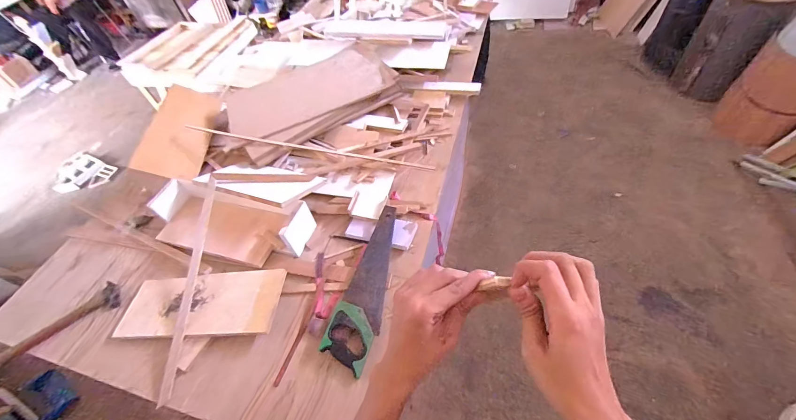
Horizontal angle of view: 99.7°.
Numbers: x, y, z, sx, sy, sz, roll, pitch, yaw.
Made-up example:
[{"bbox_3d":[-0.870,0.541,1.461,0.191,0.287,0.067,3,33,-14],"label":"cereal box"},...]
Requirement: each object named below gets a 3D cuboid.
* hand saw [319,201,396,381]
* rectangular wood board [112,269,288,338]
[{"bbox_3d":[-0.067,0.185,0.891,0.120,0.028,0.434,12,56,18],"label":"hand saw"},{"bbox_3d":[-0.536,0.249,0.909,0.435,0.026,0.179,-4,57,2],"label":"rectangular wood board"}]

